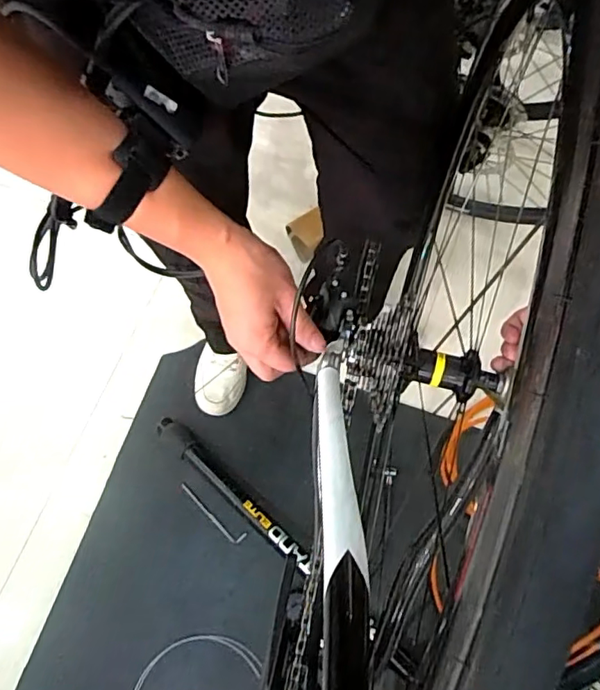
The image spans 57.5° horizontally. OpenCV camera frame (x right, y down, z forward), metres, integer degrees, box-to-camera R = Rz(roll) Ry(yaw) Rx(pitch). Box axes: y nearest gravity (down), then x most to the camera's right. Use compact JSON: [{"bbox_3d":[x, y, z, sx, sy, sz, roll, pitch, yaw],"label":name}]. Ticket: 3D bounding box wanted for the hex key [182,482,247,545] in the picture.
[{"bbox_3d":[-0.186,0.351,1.130,0.167,0.007,0.028,40,75,-1],"label":"hex key"}]

